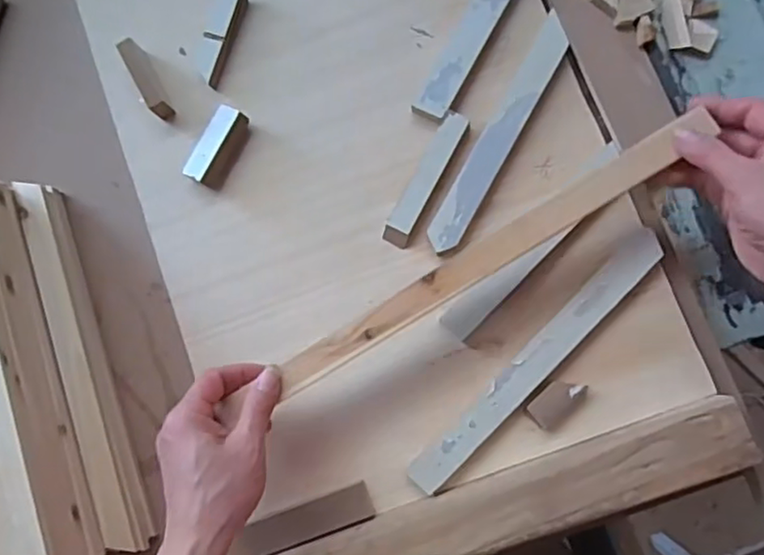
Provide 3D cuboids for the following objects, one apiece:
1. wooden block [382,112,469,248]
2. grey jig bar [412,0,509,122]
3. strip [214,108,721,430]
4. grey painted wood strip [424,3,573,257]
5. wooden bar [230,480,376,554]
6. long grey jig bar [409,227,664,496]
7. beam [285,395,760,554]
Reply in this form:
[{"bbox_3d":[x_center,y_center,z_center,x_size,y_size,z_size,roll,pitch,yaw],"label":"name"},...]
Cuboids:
[{"bbox_3d":[0.040,-0.090,0.578,0.025,0.016,0.131,28,87,9],"label":"wooden block"},{"bbox_3d":[0.086,-0.232,0.591,0.036,0.014,0.189,28,87,9],"label":"grey jig bar"},{"bbox_3d":[0.084,-0.014,0.501,0.379,0.008,0.028,-32,102,3],"label":"strip"},{"bbox_3d":[0.107,-0.128,0.575,0.031,0.011,0.234,29,87,9],"label":"grey painted wood strip"},{"bbox_3d":[-0.070,0.215,0.560,0.126,0.009,0.030,-22,81,4],"label":"wooden bar"},{"bbox_3d":[0.132,0.071,0.548,0.032,0.014,0.288,44,90,9],"label":"long grey jig bar"},{"bbox_3d":[-0.102,0.268,0.538,0.836,0.045,0.061,-21,81,4],"label":"beam"}]

